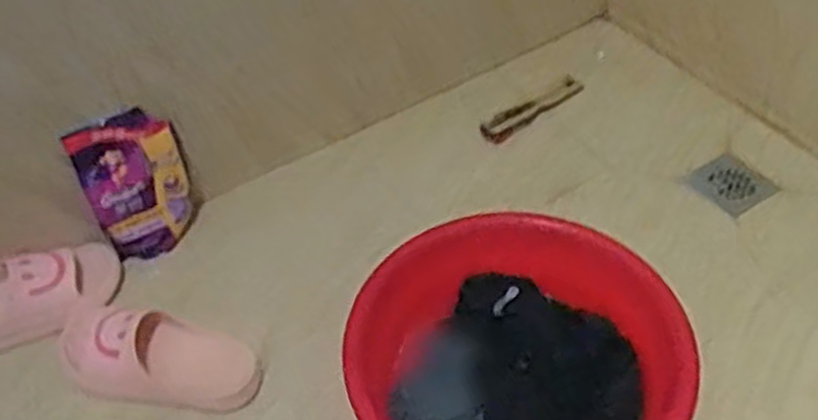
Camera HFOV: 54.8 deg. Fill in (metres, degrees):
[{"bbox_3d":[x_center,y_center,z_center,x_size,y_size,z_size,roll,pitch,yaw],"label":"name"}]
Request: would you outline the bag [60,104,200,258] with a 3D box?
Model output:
[{"bbox_3d":[-0.361,-0.023,1.074,0.135,0.211,0.061,-23,50,-16],"label":"bag"}]

